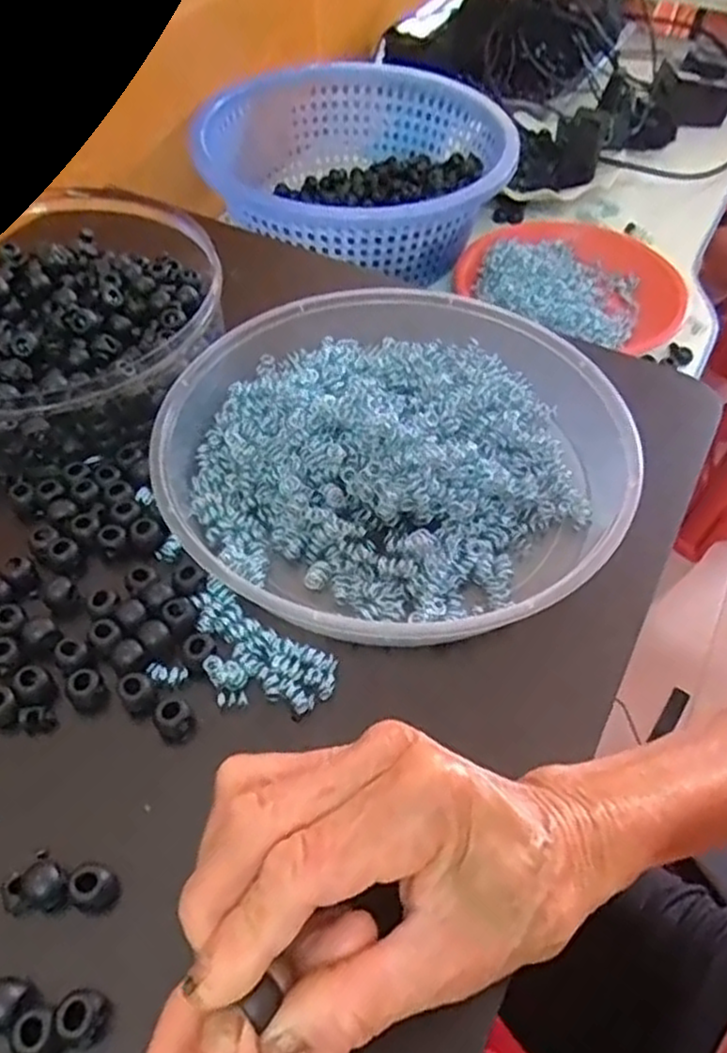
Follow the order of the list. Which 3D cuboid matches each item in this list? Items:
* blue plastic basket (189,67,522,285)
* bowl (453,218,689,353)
[{"bbox_3d":[-0.001,-0.322,0.674,0.264,0.093,0.268,1,52,-1],"label":"blue plastic basket"},{"bbox_3d":[0.179,-0.219,0.653,0.165,0.034,0.183,-33,60,-24],"label":"bowl"}]

